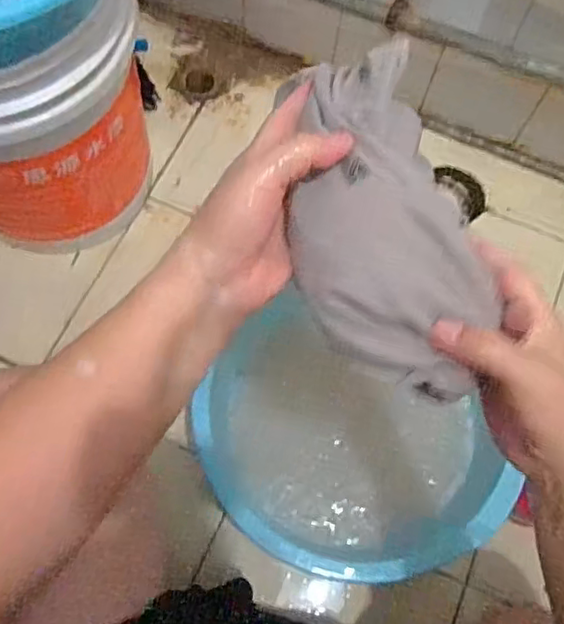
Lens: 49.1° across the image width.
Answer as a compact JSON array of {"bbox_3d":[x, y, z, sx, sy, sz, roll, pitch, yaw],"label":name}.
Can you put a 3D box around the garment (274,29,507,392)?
[{"bbox_3d":[0.055,-0.047,0.337,0.096,0.067,0.184,-17,72,-9],"label":"garment"}]

